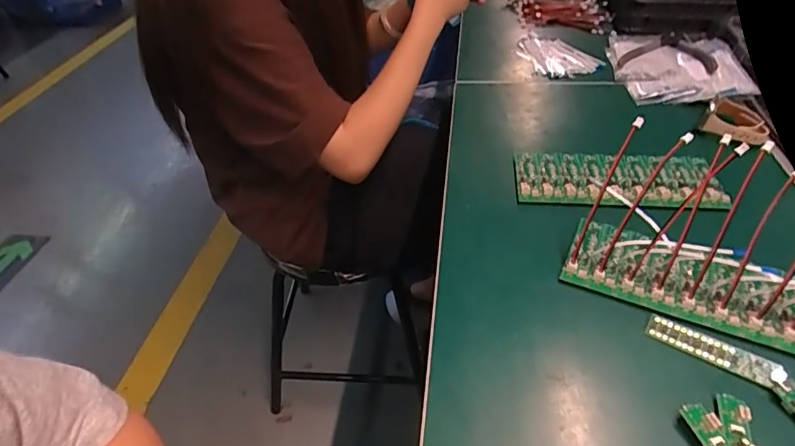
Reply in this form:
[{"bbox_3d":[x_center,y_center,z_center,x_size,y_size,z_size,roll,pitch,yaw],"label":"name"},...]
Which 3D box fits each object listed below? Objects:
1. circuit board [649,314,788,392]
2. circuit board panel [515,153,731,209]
[{"bbox_3d":[0.227,0.091,0.350,0.086,0.006,0.019,21,72,31],"label":"circuit board"},{"bbox_3d":[0.222,-0.047,0.501,0.193,0.013,0.092,3,43,6],"label":"circuit board panel"}]

